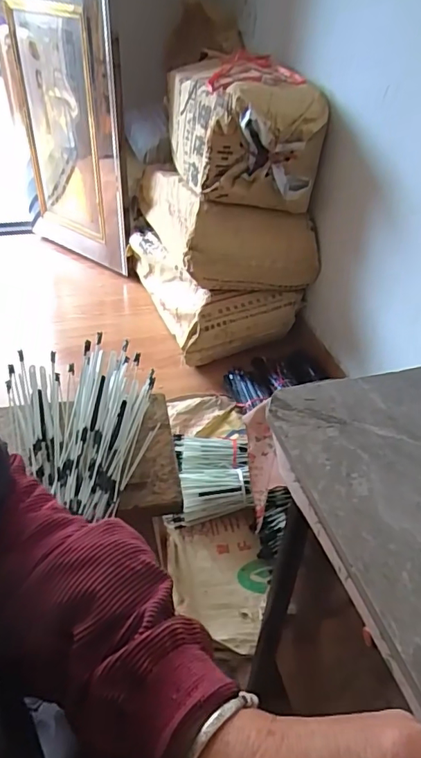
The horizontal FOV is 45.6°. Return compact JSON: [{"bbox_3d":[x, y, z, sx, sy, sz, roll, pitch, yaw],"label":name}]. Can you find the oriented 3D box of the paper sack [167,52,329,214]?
[{"bbox_3d":[0.080,-0.724,1.440,0.299,0.293,0.605,-7,42,-15],"label":"paper sack"}]

